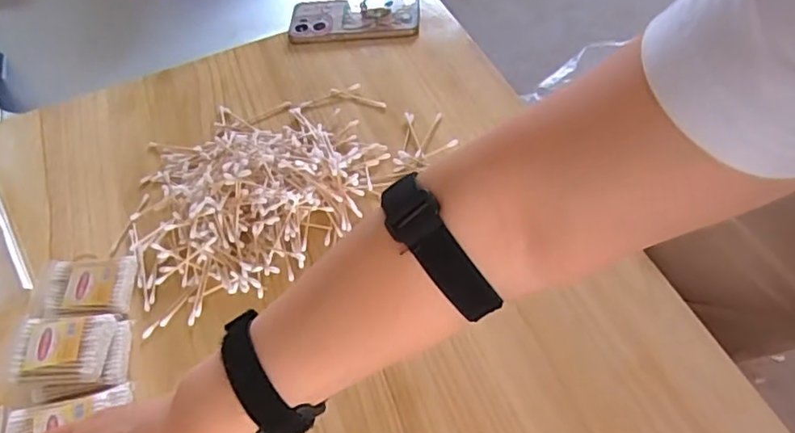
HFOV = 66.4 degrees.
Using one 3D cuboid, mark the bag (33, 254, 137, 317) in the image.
[{"bbox_3d":[-0.282,0.063,0.548,0.085,0.019,0.066,-5,53,2],"label":"bag"}]

